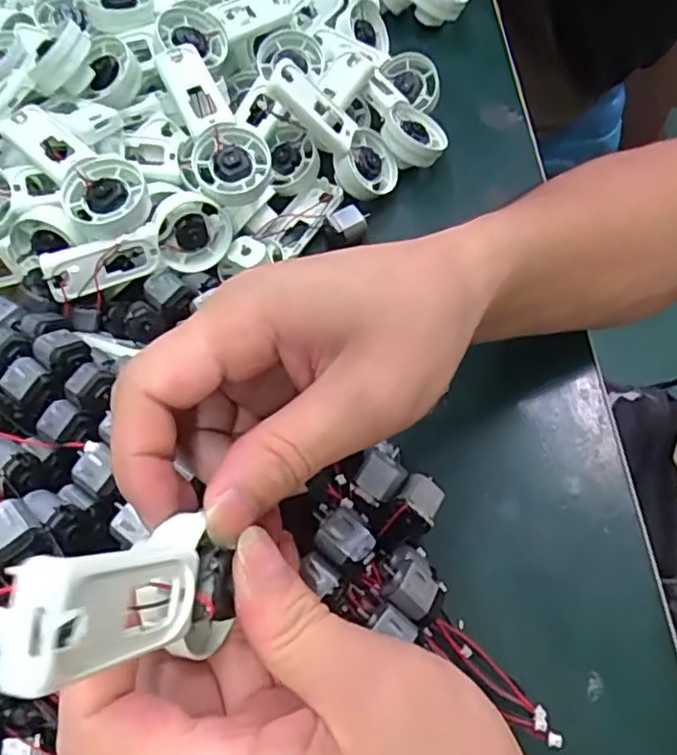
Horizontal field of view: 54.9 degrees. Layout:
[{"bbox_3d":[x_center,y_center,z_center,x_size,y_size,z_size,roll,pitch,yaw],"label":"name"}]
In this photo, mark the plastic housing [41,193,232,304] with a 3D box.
[{"bbox_3d":[-0.098,-0.065,0.327,0.094,0.037,0.020,-27,64,-25],"label":"plastic housing"}]

